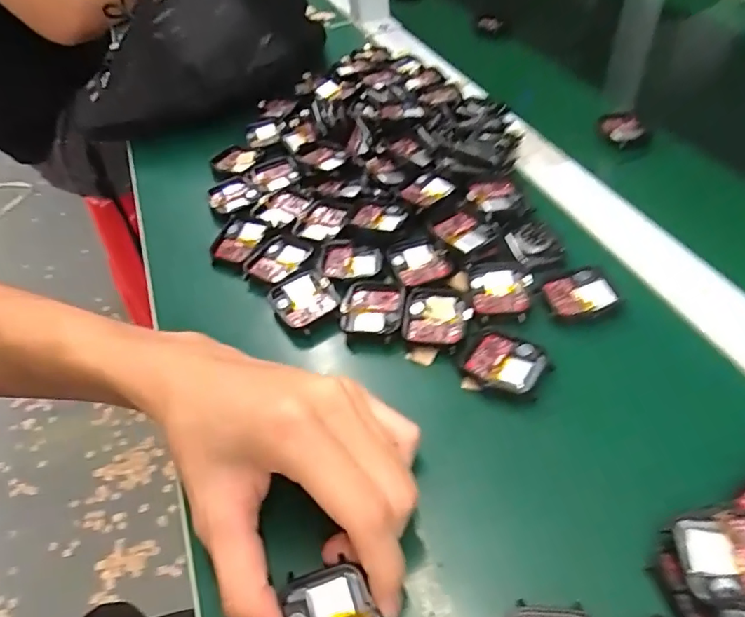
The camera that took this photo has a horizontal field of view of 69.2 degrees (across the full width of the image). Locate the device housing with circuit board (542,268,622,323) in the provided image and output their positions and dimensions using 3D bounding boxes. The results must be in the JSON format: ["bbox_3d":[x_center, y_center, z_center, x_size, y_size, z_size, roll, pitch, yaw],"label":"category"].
[{"bbox_3d":[0.126,-0.009,0.327,0.042,0.006,0.035,-13,47,-6],"label":"device housing with circuit board"}]

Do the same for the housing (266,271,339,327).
[{"bbox_3d":[-0.044,-0.006,0.349,0.037,0.009,0.038,-28,50,-19],"label":"housing"}]

